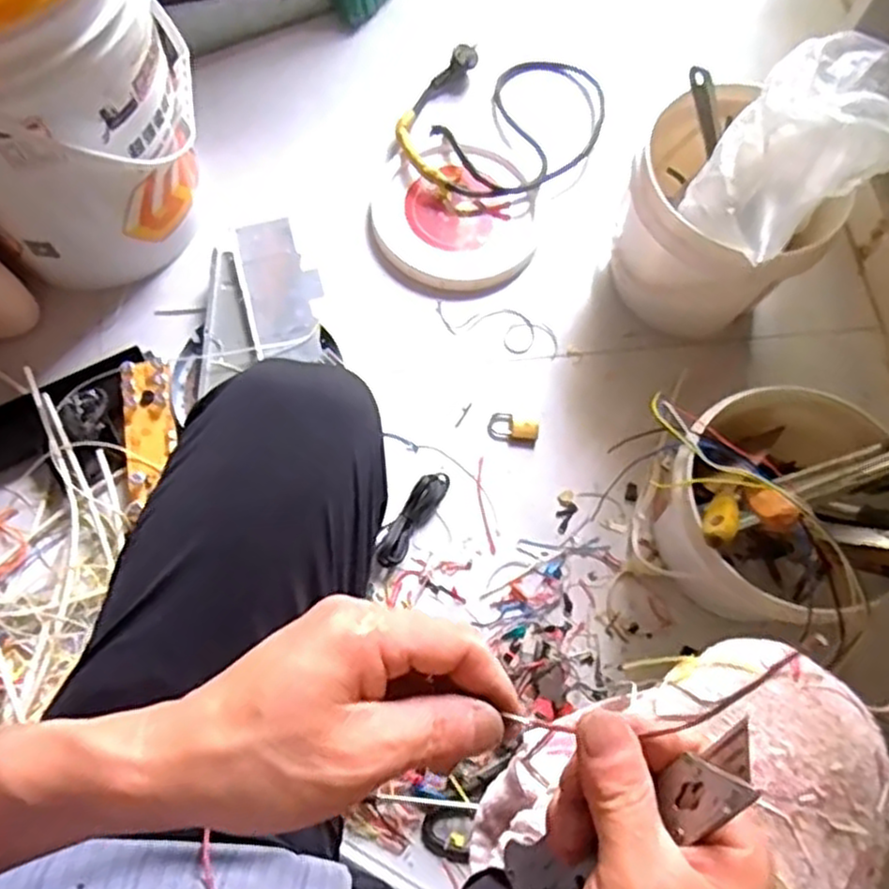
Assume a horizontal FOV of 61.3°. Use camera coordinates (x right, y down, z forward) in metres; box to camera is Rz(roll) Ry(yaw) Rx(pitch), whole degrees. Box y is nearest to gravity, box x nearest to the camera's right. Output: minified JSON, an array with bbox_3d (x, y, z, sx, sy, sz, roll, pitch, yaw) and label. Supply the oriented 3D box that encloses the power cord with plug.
[{"bbox_3d":[0.084,-0.454,1.044,0.301,0.037,0.251,-14,71,-8],"label":"power cord with plug"}]

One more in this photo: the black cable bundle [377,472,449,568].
[{"bbox_3d":[-0.036,0.082,0.852,0.034,0.023,0.126,31,71,9],"label":"black cable bundle"}]

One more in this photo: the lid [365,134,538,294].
[{"bbox_3d":[0.014,-0.308,1.006,0.215,0.026,0.227,-28,73,-12],"label":"lid"}]

